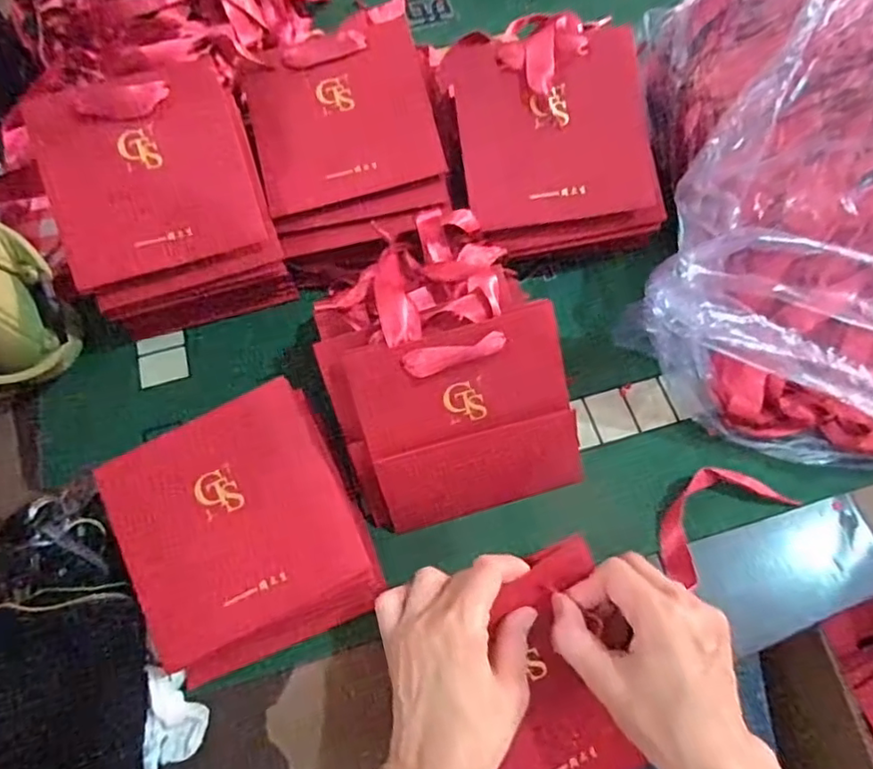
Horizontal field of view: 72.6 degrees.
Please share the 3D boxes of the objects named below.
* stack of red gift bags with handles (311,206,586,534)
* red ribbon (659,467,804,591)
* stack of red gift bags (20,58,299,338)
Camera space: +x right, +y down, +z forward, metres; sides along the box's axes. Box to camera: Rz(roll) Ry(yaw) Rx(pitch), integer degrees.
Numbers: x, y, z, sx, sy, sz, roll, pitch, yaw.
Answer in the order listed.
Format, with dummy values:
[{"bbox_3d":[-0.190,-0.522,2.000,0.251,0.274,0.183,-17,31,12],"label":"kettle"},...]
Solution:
[{"bbox_3d":[0.002,-0.020,0.423,0.154,0.096,0.203,-14,66,-5],"label":"stack of red gift bags with handles"},{"bbox_3d":[0.196,0.091,0.417,0.104,0.017,0.053,-33,69,-13],"label":"red ribbon"},{"bbox_3d":[-0.207,-0.137,0.460,0.144,0.061,0.180,-18,98,-10],"label":"stack of red gift bags"}]

